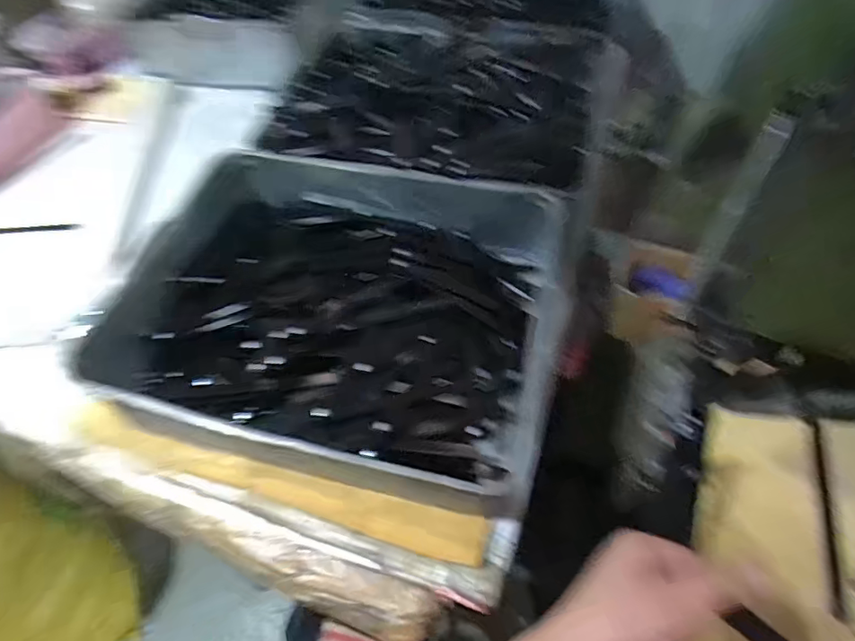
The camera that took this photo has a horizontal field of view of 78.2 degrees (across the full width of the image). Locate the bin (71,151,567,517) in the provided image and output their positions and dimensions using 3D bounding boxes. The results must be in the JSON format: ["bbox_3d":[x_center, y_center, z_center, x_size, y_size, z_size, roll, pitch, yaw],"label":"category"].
[{"bbox_3d":[-0.105,-0.024,0.676,0.528,0.112,0.410,11,57,9],"label":"bin"}]

